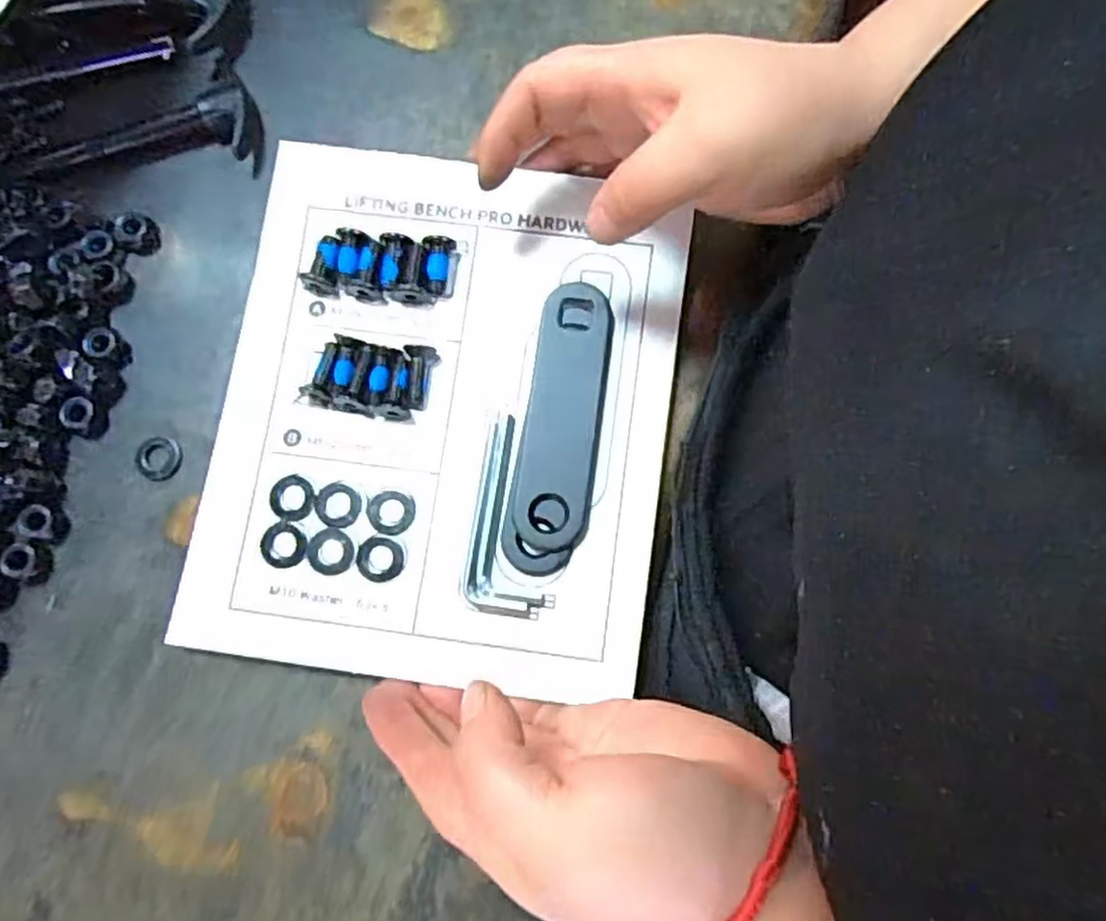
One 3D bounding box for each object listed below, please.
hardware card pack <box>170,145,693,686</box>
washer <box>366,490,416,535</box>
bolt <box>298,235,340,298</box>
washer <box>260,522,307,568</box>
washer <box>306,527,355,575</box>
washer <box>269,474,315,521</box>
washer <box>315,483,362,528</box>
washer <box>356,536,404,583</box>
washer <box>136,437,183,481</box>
[{"bbox_3d":[-0.048,-0.022,0.316,0.190,0.021,0.218,8,79,0],"label":"hardware card pack"},{"bbox_3d":[-0.068,0.022,0.308,0.020,0.004,0.018,1,80,-1],"label":"washer"},{"bbox_3d":[-0.101,-0.085,0.323,0.015,0.011,0.023,4,79,0],"label":"bolt"},{"bbox_3d":[-0.112,0.035,0.308,0.019,0.004,0.018,0,80,-1],"label":"washer"},{"bbox_3d":[-0.093,0.037,0.306,0.020,0.004,0.019,0,80,-1],"label":"washer"},{"bbox_3d":[-0.110,0.015,0.310,0.019,0.004,0.020,0,80,-1],"label":"washer"},{"bbox_3d":[-0.090,0.019,0.309,0.020,0.004,0.018,26,80,4],"label":"washer"},{"bbox_3d":[-0.071,0.040,0.305,0.019,0.004,0.018,11,80,1],"label":"washer"},{"bbox_3d":[-0.175,-0.001,0.327,0.019,0.004,0.019,0,80,-1],"label":"washer"}]

